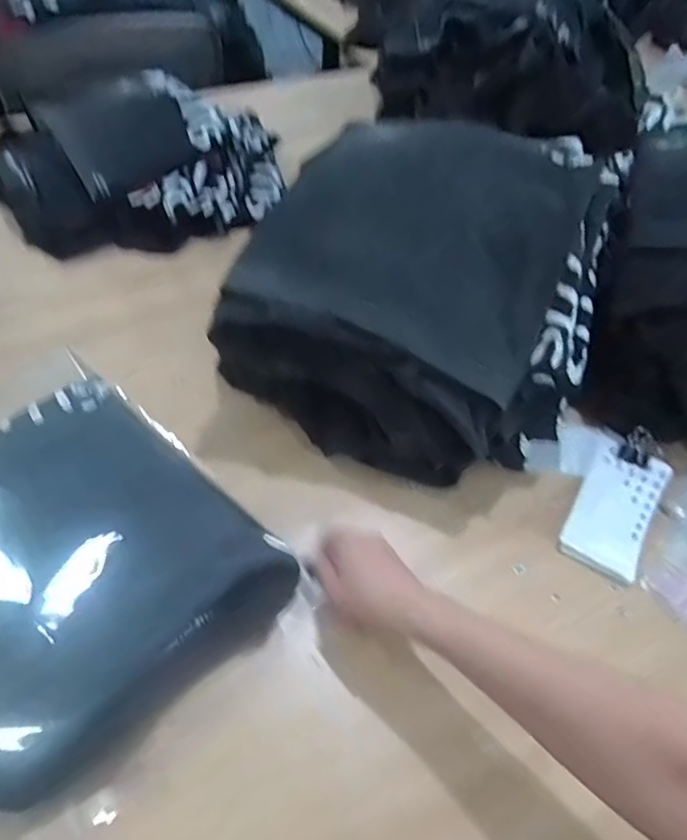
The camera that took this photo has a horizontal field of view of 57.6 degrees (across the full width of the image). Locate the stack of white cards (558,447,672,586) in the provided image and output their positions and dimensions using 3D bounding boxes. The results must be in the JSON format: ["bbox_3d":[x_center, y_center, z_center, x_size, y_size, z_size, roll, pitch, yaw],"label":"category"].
[{"bbox_3d":[0.272,0.088,0.625,0.073,0.008,0.146,26,58,19],"label":"stack of white cards"}]

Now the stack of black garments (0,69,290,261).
[{"bbox_3d":[-0.279,-0.367,0.870,0.381,0.109,0.318,-31,60,-27],"label":"stack of black garments"}]

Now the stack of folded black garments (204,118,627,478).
[{"bbox_3d":[0.084,-0.139,0.638,0.335,0.197,0.325,20,52,10],"label":"stack of folded black garments"}]

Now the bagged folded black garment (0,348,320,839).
[{"bbox_3d":[-0.254,0.099,0.537,0.289,0.030,0.379,-36,62,-29],"label":"bagged folded black garment"}]

